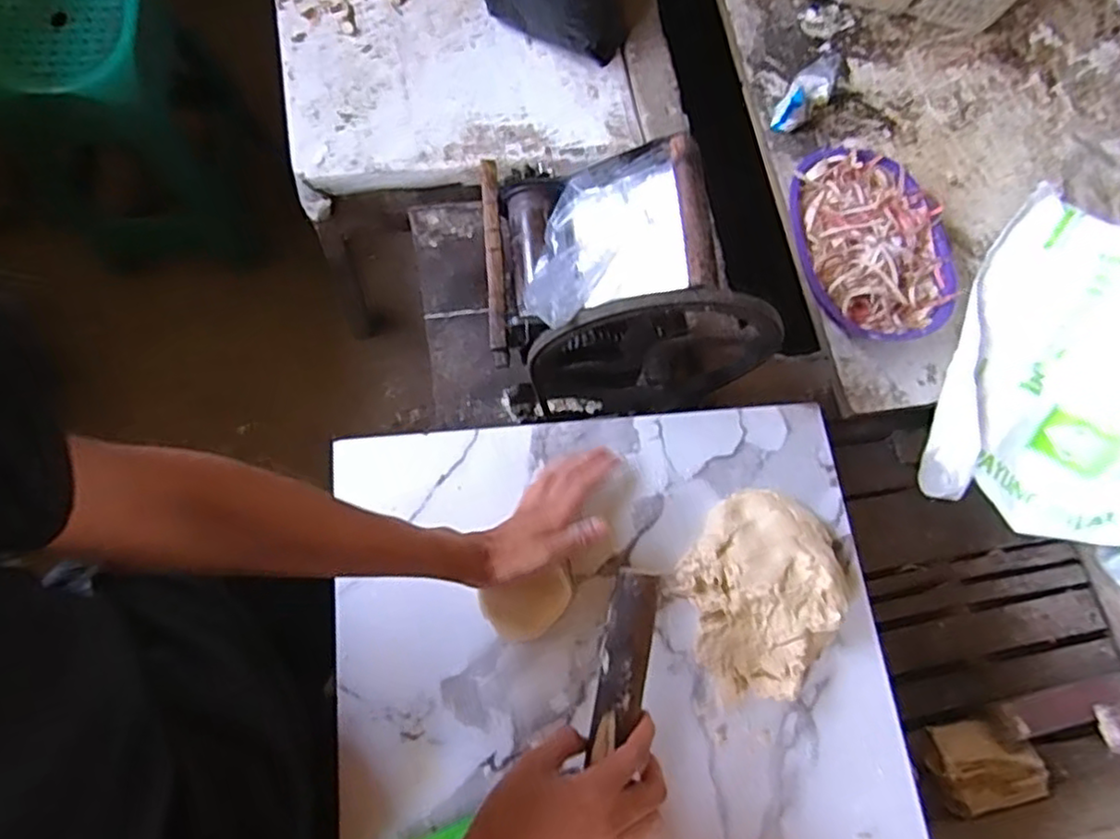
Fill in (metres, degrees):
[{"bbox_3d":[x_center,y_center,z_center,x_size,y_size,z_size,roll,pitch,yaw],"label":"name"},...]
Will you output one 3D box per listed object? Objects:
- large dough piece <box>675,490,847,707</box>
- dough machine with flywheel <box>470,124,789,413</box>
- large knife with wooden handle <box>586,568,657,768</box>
[{"bbox_3d":[0.184,0.158,0.628,0.144,0.037,0.189,34,72,4],"label":"large dough piece"},{"bbox_3d":[0.068,-0.157,0.747,0.290,0.264,0.236,-2,73,-8],"label":"dough machine with flywheel"},{"bbox_3d":[0.034,0.270,0.505,0.034,0.023,0.308,10,86,2],"label":"large knife with wooden handle"}]

